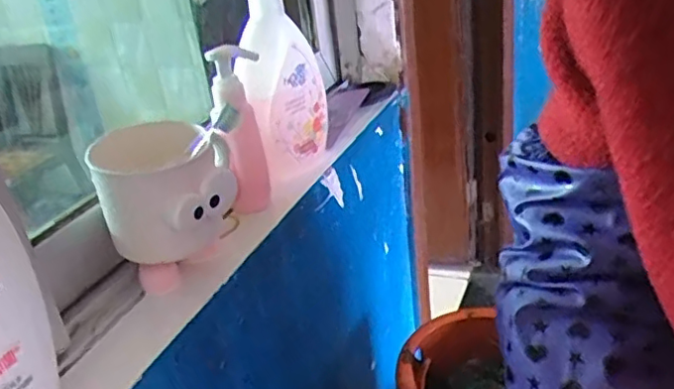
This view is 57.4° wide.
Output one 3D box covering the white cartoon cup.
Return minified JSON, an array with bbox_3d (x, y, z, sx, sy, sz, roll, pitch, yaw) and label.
[{"bbox_3d":[-0.126,-0.007,0.461,0.093,0.077,0.096,-13,28,-13],"label":"white cartoon cup"}]

